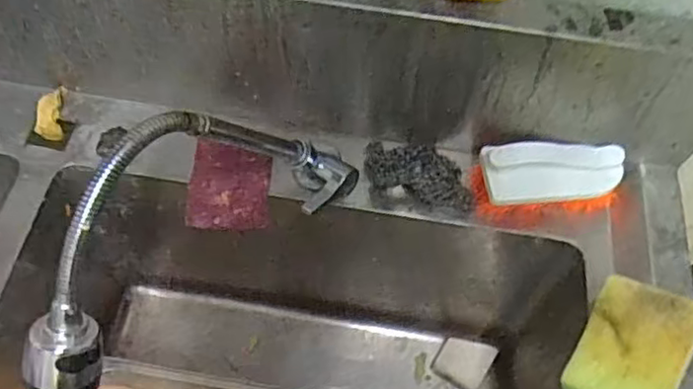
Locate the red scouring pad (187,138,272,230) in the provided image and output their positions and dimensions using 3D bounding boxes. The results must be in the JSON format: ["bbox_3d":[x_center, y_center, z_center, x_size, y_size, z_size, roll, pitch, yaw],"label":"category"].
[{"bbox_3d":[-0.110,-0.008,0.627,0.074,0.010,0.083,3,71,2],"label":"red scouring pad"}]

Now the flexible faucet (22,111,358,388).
[{"bbox_3d":[-0.103,0.012,0.490,0.077,0.157,0.315,38,48,17],"label":"flexible faucet"}]

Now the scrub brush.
[{"bbox_3d":[0.184,-0.015,0.609,0.128,0.052,0.069,-2,100,-7],"label":"scrub brush"}]

